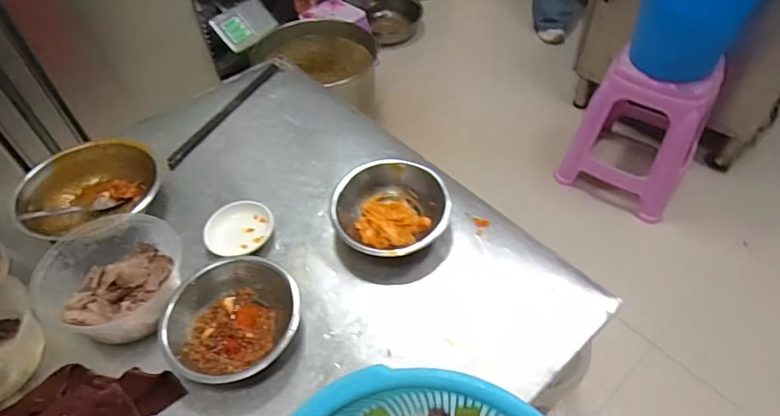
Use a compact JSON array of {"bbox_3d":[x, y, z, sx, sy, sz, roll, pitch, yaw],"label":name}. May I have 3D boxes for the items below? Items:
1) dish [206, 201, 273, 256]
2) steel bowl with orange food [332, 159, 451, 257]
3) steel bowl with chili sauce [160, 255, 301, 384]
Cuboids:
[{"bbox_3d":[-0.219,0.029,0.729,0.094,0.019,0.083,-4,51,-1],"label":"dish"},{"bbox_3d":[0.002,-0.001,0.694,0.159,0.068,0.133,-14,52,-8],"label":"steel bowl with orange food"},{"bbox_3d":[-0.195,0.140,0.625,0.158,0.041,0.156,-1,51,2],"label":"steel bowl with chili sauce"}]

